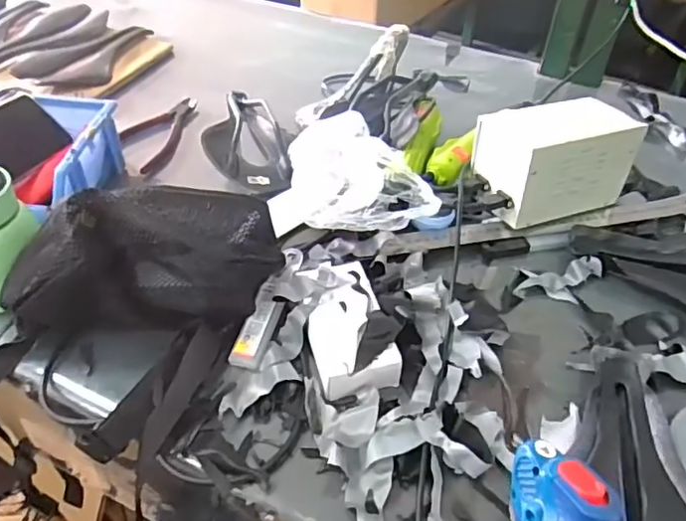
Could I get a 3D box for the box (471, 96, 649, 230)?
[{"bbox_3d":[0.227,-0.108,0.632,0.152,0.105,0.096,-15,47,-18],"label":"box"}]

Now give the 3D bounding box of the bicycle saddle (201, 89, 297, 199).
[{"bbox_3d":[-0.110,-0.159,0.714,0.094,0.051,0.213,2,44,-1],"label":"bicycle saddle"}]

